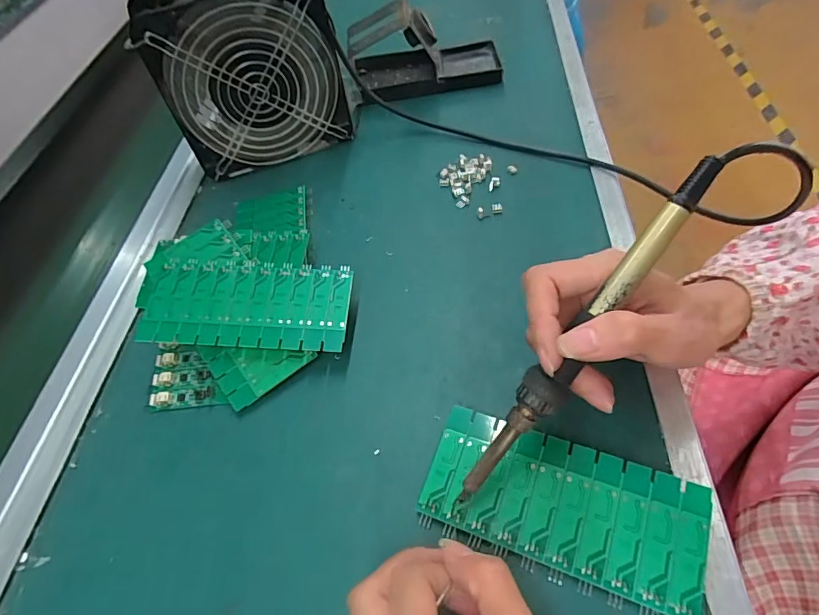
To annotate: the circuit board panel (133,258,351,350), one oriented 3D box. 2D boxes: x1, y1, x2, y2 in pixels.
[{"bbox_3d":[-0.112,-0.003,0.328,0.139,0.004,0.065,3,61,2],"label":"circuit board panel"}]

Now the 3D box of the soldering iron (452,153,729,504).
[{"bbox_3d":[0.080,0.020,0.230,0.019,0.021,0.204,39,101,27],"label":"soldering iron"}]

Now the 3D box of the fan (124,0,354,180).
[{"bbox_3d":[-0.138,-0.212,0.424,0.159,0.147,0.061,-21,54,-7],"label":"fan"}]

